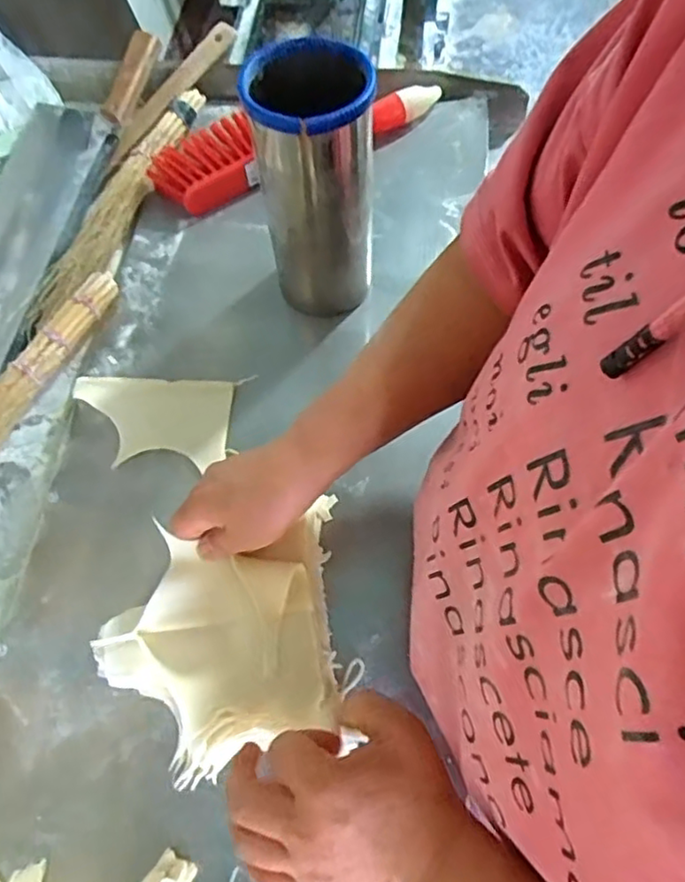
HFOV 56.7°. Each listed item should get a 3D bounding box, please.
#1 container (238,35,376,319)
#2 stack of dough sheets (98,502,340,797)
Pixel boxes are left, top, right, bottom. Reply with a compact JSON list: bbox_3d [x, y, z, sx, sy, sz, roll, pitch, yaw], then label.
[{"bbox_3d":[-0.021,-0.201,0.515,0.085,0.196,0.097,-11,66,-3],"label":"container"},{"bbox_3d":[-0.086,0.130,0.446,0.156,0.050,0.165,-7,66,-1],"label":"stack of dough sheets"}]

